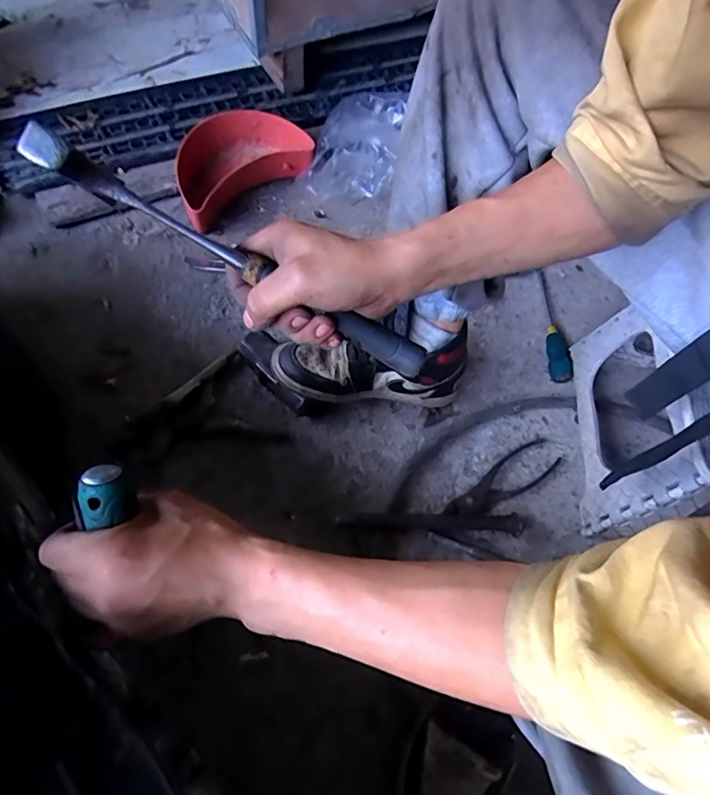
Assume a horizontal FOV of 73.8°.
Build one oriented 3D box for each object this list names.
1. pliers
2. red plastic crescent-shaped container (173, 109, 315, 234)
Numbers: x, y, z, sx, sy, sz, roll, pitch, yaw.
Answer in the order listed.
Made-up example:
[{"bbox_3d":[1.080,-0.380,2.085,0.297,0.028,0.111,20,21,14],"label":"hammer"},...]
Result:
[{"bbox_3d":[0.206,0.115,0.652,0.189,0.019,0.053,-29,70,-15],"label":"pliers"},{"bbox_3d":[-0.200,-0.419,0.833,0.285,0.087,0.152,-41,74,-19],"label":"red plastic crescent-shaped container"}]

